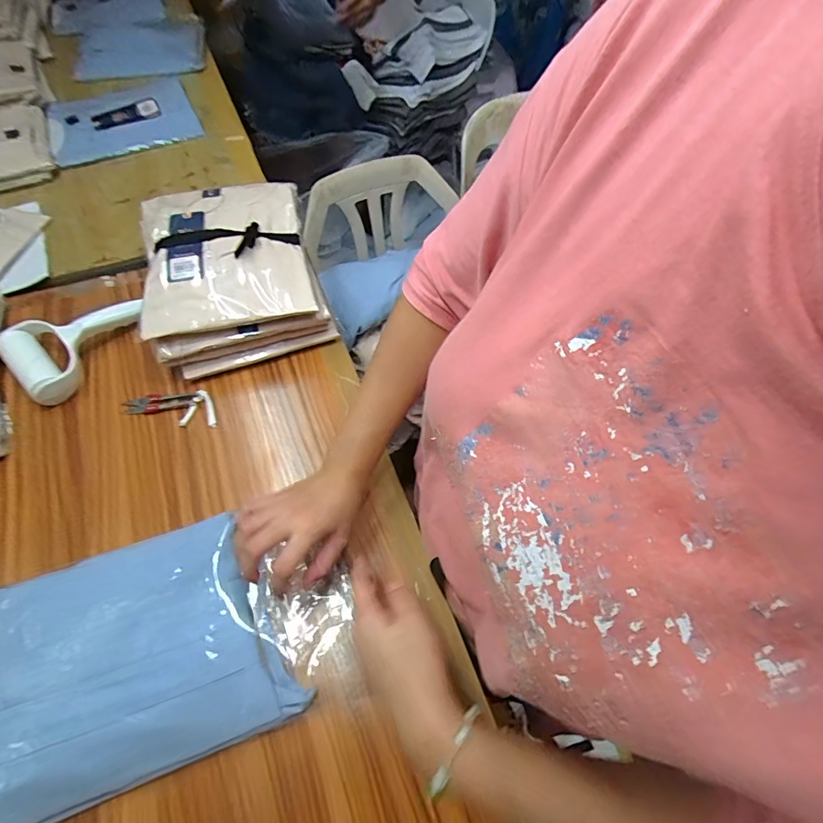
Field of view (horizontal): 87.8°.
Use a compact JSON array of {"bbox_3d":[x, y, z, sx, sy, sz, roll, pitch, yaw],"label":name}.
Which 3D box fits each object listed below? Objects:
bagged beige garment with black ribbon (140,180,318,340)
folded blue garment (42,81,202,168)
[{"bbox_3d":[-0.245,-0.215,0.561,0.201,0.029,0.235,-12,62,-8],"label":"bagged beige garment with black ribbon"},{"bbox_3d":[-0.541,-0.547,0.800,0.250,0.032,0.206,-24,65,-15],"label":"folded blue garment"}]

